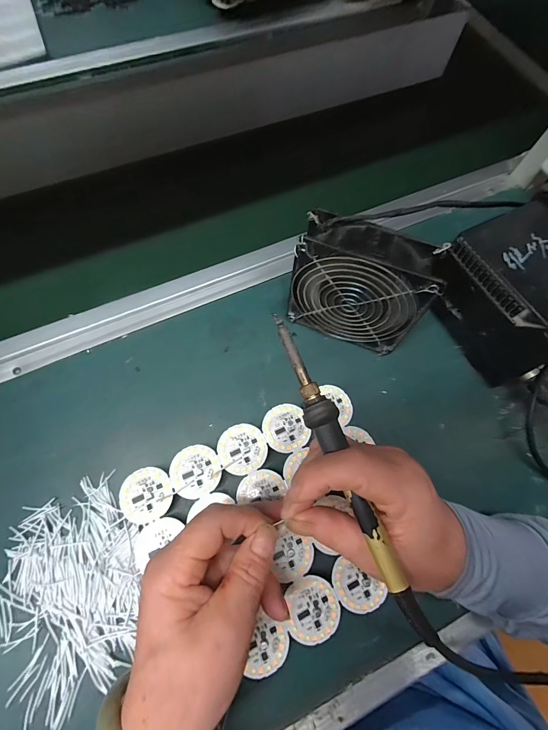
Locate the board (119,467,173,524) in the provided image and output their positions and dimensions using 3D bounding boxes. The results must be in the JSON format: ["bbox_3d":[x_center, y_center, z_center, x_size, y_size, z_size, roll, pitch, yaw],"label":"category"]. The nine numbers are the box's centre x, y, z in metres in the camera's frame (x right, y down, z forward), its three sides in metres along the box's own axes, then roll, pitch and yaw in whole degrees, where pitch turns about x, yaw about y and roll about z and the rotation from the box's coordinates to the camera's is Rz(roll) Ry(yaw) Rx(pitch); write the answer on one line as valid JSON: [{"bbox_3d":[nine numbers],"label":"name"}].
[{"bbox_3d":[-0.110,0.112,0.276,0.043,0.004,0.043,0,68,-1],"label":"board"}]

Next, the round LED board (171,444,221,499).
[{"bbox_3d":[-0.069,0.094,0.282,0.043,0.004,0.043,1,69,-1],"label":"round LED board"}]

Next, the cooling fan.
[{"bbox_3d":[0.078,-0.070,0.303,0.115,0.123,0.045,21,70,6],"label":"cooling fan"}]

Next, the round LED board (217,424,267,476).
[{"bbox_3d":[-0.029,0.076,0.289,0.042,0.004,0.043,1,69,-1],"label":"round LED board"}]

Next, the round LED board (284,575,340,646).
[{"bbox_3d":[0.031,0.192,0.251,0.040,0.004,0.043,0,71,-4],"label":"round LED board"}]

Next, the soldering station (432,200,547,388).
[{"bbox_3d":[0.248,-0.069,0.319,0.128,0.091,0.140,-21,71,-9],"label":"soldering station"}]

